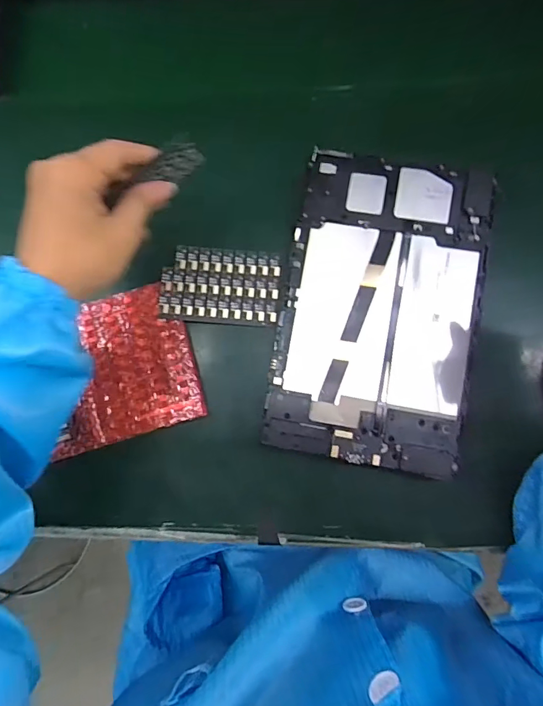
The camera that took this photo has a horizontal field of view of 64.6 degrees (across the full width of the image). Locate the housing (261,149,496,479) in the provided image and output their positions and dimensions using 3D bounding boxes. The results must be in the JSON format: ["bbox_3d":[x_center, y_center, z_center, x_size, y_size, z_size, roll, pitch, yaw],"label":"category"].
[{"bbox_3d":[0.084,-0.035,0.334,0.143,0.014,0.235,10,85,6],"label":"housing"}]

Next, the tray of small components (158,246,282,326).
[{"bbox_3d":[-0.043,-0.057,0.366,0.098,0.009,0.064,3,83,5],"label":"tray of small components"}]

